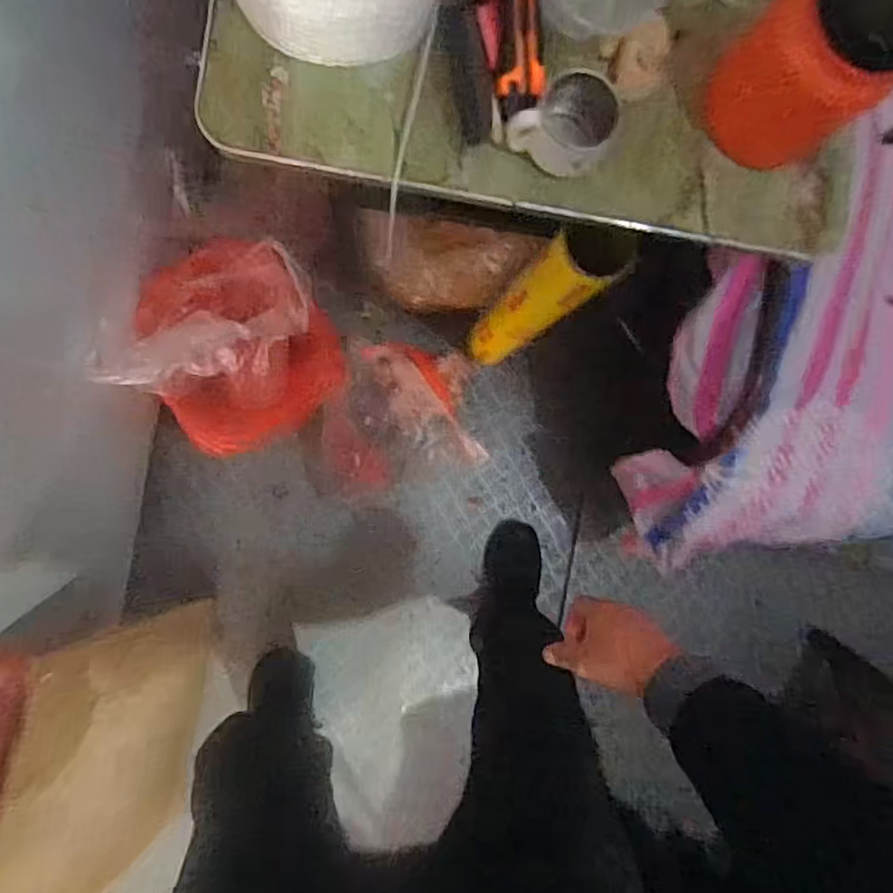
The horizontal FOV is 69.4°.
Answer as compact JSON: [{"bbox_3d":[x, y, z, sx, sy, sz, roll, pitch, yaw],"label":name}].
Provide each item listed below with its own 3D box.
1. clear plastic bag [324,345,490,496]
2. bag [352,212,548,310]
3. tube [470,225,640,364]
[{"bbox_3d":[-0.097,-0.057,1.207,0.289,0.115,0.253,-17,91,-8],"label":"clear plastic bag"},{"bbox_3d":[-0.003,-0.272,0.990,0.254,0.171,0.106,6,88,-8],"label":"bag"},{"bbox_3d":[0.125,-0.201,0.940,0.072,0.583,0.076,0,89,-8],"label":"tube"}]

